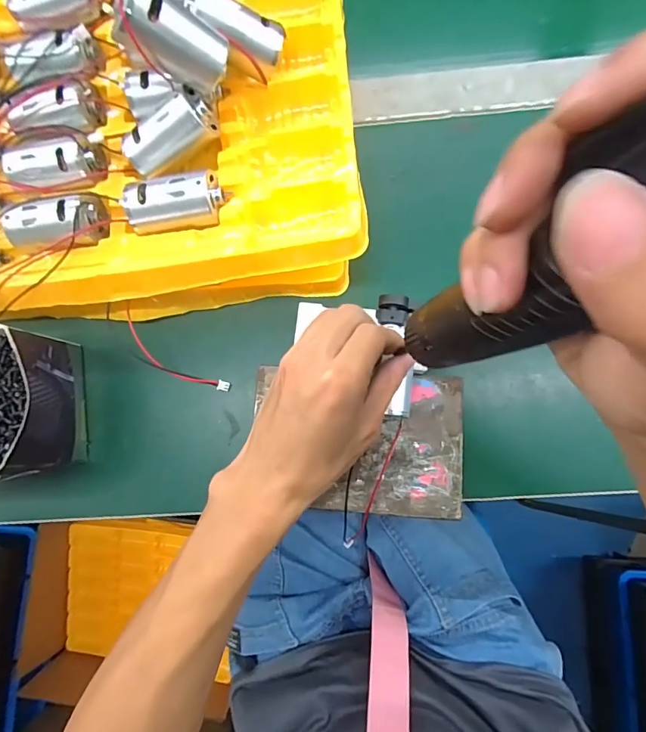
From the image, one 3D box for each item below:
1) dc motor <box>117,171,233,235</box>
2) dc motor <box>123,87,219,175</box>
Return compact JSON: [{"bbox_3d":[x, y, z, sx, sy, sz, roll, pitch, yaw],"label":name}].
[{"bbox_3d":[-0.096,-0.107,0.287,0.064,0.024,0.030,-6,81,3],"label":"dc motor"},{"bbox_3d":[-0.102,-0.153,0.288,0.062,0.025,0.022,-27,80,13],"label":"dc motor"}]

